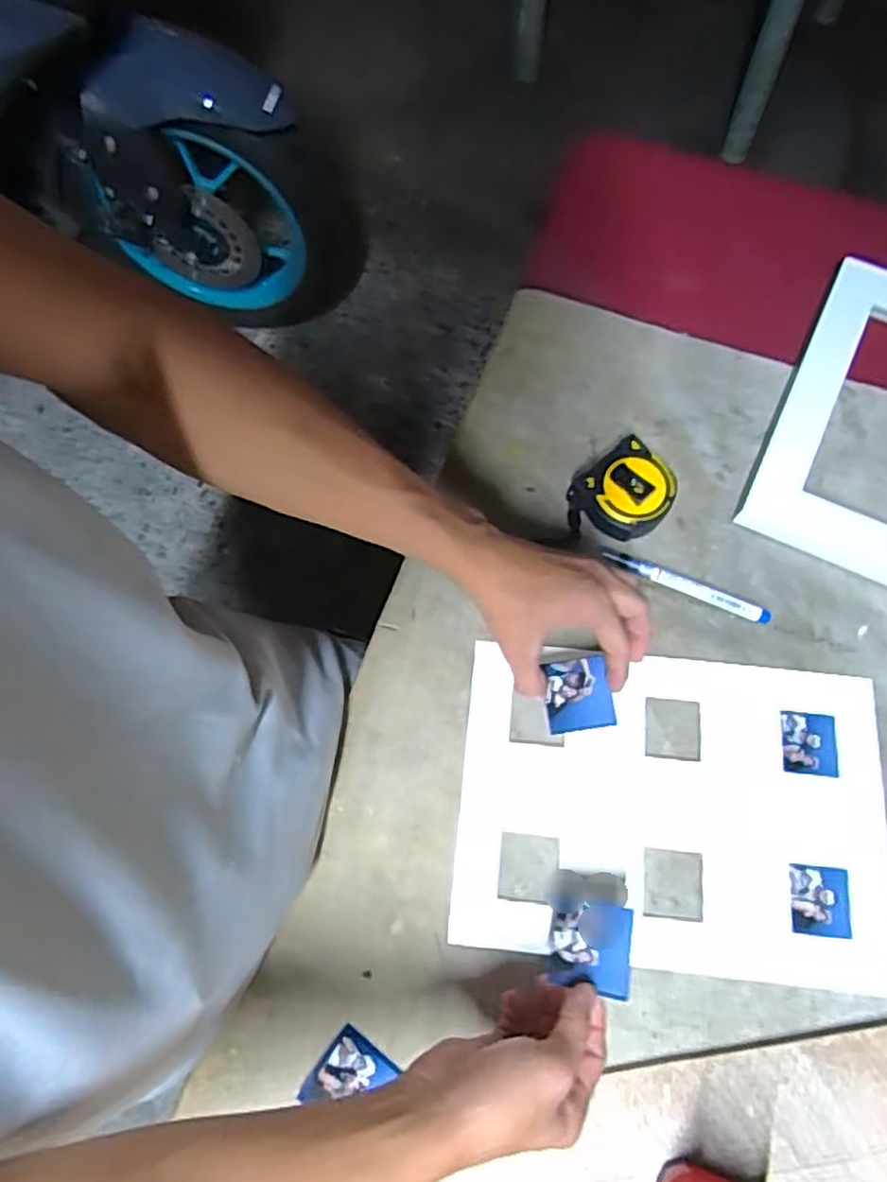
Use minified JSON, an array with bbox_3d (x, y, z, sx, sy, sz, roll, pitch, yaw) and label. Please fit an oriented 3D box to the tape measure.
[{"bbox_3d":[0.139,-0.073,0.561,0.075,0.033,0.064,-35,73,-11],"label":"tape measure"}]

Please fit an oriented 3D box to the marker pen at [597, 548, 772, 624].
[{"bbox_3d":[0.184,-0.004,0.555,0.133,0.011,0.014,23,72,9],"label":"marker pen"}]

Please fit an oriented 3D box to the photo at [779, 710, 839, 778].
[{"bbox_3d":[0.261,0.108,0.515,0.040,0.004,0.043,5,71,3],"label":"photo"}]

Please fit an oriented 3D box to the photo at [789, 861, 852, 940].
[{"bbox_3d":[0.251,0.206,0.480,0.038,0.004,0.043,4,70,2],"label":"photo"}]

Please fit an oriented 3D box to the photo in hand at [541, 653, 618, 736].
[{"bbox_3d":[0.089,0.070,0.490,0.045,0.006,0.049,-10,71,-3],"label":"photo in hand"}]

